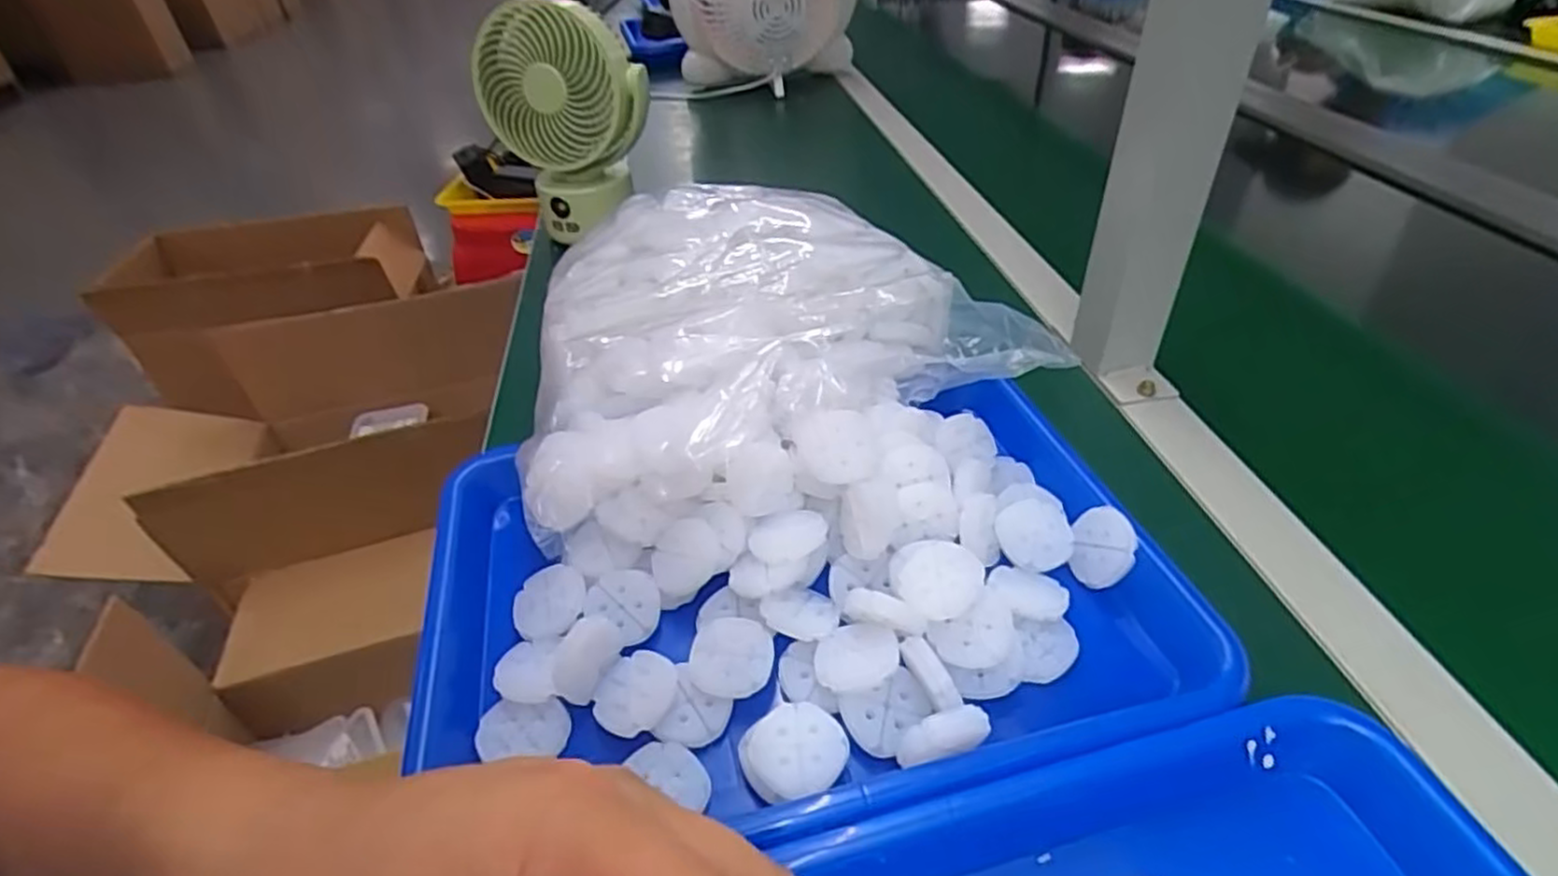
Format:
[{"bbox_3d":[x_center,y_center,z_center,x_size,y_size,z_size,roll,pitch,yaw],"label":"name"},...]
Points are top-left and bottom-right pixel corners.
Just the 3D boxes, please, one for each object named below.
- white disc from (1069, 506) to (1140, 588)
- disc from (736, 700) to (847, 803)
[{"bbox_3d":[0.155,0.052,0.353,0.030,0.007,0.037,-17,57,48],"label":"white disc"},{"bbox_3d":[0.006,0.123,0.289,0.039,0.009,0.035,-27,46,-24],"label":"disc"}]

